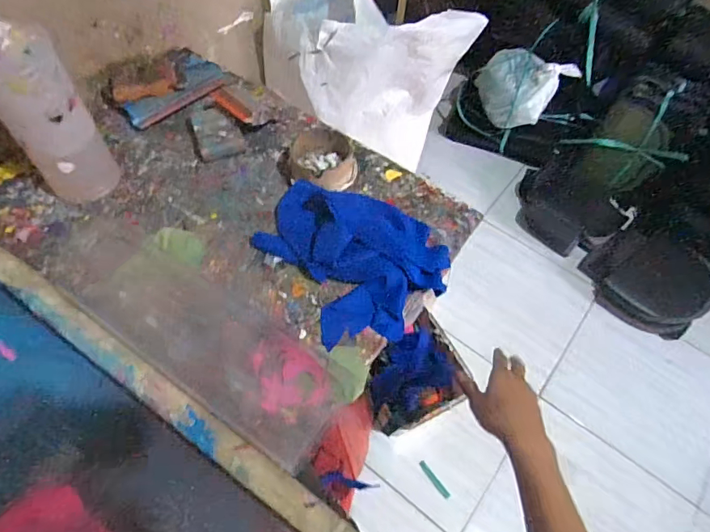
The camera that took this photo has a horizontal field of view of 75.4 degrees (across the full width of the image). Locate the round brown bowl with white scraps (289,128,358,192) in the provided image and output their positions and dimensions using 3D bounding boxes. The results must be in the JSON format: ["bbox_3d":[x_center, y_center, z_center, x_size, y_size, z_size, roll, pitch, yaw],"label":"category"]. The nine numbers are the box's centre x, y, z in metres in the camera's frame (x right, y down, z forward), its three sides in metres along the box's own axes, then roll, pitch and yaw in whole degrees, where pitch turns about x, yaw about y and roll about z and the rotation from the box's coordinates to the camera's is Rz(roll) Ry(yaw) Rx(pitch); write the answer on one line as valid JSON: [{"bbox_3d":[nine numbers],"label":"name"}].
[{"bbox_3d":[-0.042,-0.141,0.626,0.089,0.043,0.089,2,59,-3],"label":"round brown bowl with white scraps"}]

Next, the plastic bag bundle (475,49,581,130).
[{"bbox_3d":[0.519,-0.544,1.429,0.281,0.174,0.170,17,59,6],"label":"plastic bag bundle"}]

